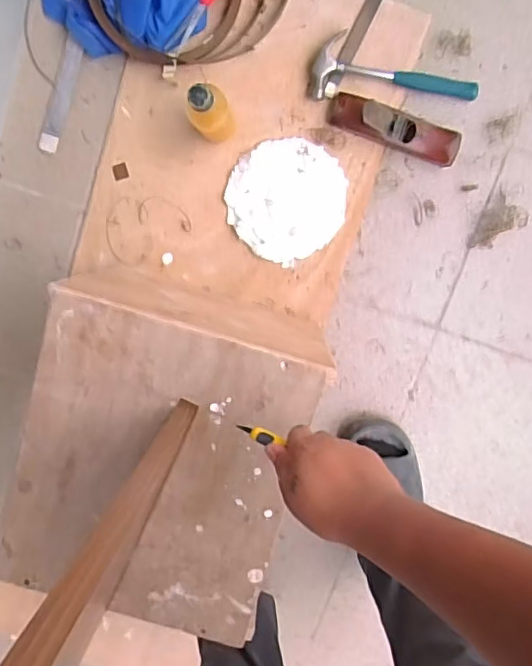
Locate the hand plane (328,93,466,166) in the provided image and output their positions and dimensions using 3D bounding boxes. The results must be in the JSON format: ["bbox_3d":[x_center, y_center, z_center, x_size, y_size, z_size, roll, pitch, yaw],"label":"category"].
[{"bbox_3d":[0.194,-0.305,0.834,0.202,0.060,0.052,19,100,-2],"label":"hand plane"}]

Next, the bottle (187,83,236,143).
[{"bbox_3d":[-0.072,-0.297,0.773,0.050,0.189,0.046,0,100,2],"label":"bottle"}]

